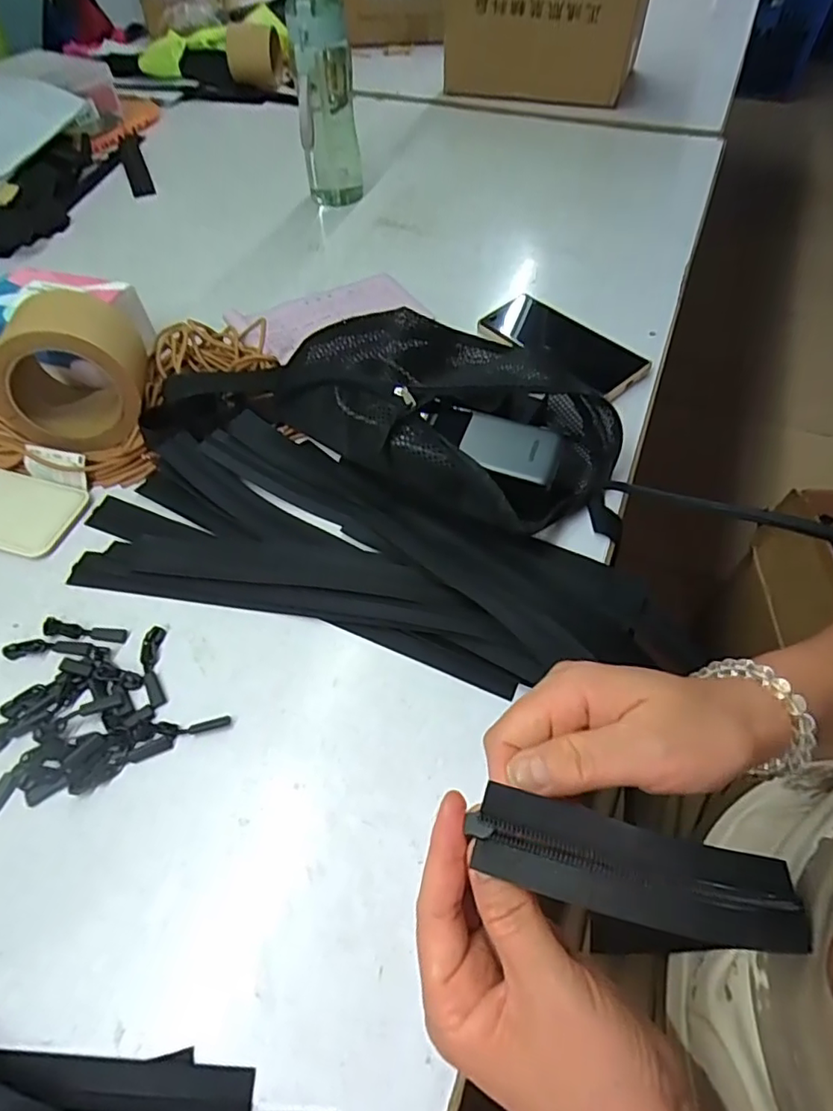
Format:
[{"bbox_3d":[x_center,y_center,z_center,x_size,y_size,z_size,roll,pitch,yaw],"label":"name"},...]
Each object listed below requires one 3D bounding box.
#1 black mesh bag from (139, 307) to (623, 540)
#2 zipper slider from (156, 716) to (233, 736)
[{"bbox_3d":[-0.019,-0.135,0.481,0.375,0.062,0.203,13,56,10],"label":"black mesh bag"},{"bbox_3d":[-0.139,0.107,0.355,0.044,0.005,0.009,-5,55,-3],"label":"zipper slider"}]

